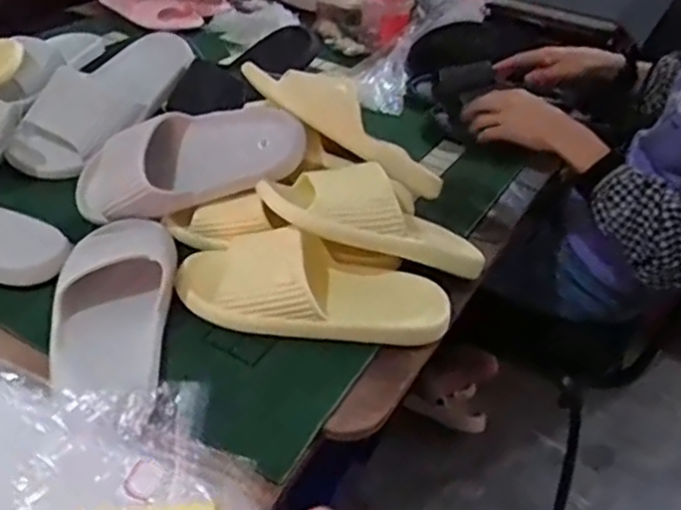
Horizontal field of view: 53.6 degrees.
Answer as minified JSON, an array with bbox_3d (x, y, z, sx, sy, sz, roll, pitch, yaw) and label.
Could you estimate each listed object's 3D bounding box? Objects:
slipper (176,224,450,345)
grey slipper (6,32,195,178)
[{"bbox_3d":[-0.026,0.023,0.657,0.271,0.065,0.103,7,38,2],"label":"slipper"},{"bbox_3d":[-0.310,-0.215,0.895,0.117,0.062,0.294,25,57,23],"label":"grey slipper"}]

